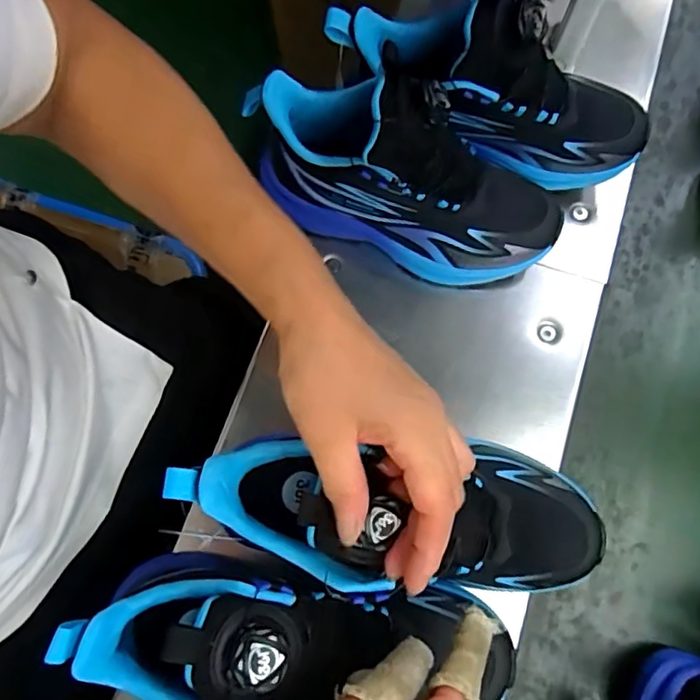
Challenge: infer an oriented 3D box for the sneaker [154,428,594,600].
[{"bbox_3d":[0.027,0.093,0.328,0.247,0.099,0.082,10,74,-10],"label":"sneaker"}]

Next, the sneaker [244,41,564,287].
[{"bbox_3d":[0.038,-0.121,0.392,0.221,0.124,0.078,19,75,6],"label":"sneaker"}]

